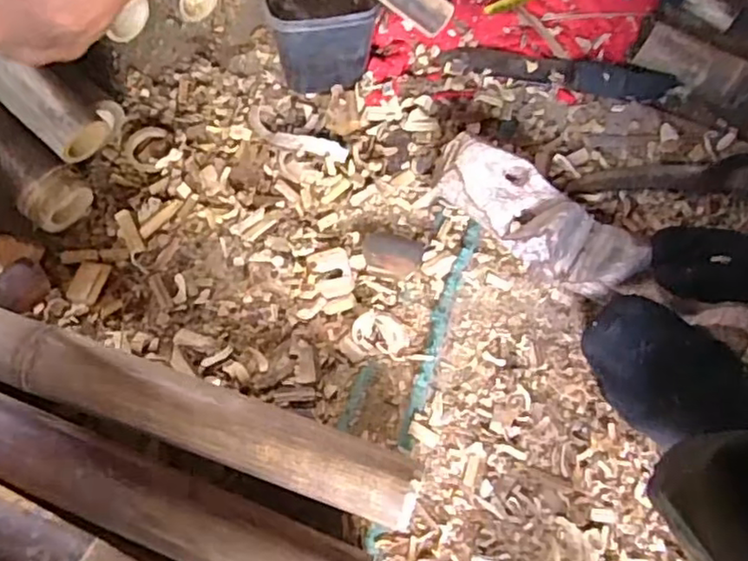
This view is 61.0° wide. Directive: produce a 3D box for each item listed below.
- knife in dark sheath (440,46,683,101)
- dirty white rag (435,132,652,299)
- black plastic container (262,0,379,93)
[{"bbox_3d":[0.208,-0.240,0.715,0.254,0.019,0.041,11,69,3],"label":"knife in dark sheath"},{"bbox_3d":[0.162,-0.064,0.632,0.218,0.051,0.097,40,73,13],"label":"dirty white rag"},{"bbox_3d":[-0.058,-0.271,0.664,0.098,0.116,0.109,-9,70,-5],"label":"black plastic container"}]

